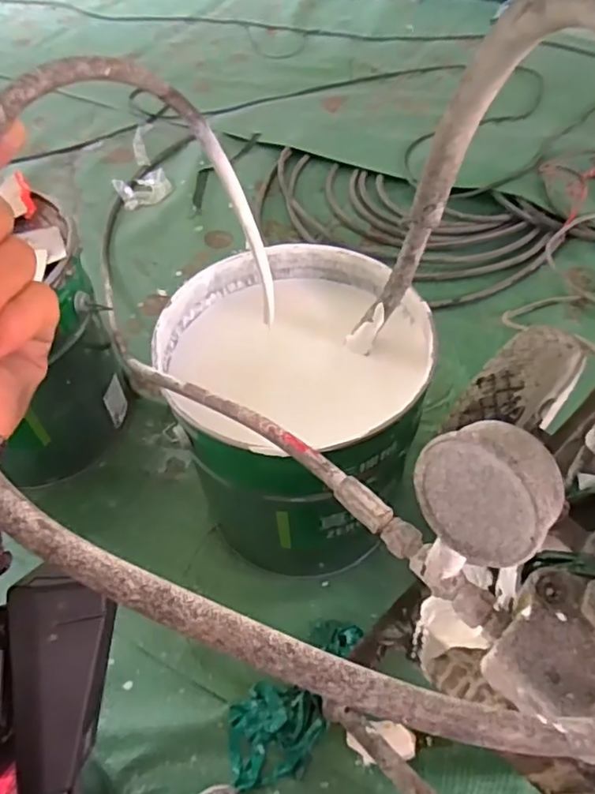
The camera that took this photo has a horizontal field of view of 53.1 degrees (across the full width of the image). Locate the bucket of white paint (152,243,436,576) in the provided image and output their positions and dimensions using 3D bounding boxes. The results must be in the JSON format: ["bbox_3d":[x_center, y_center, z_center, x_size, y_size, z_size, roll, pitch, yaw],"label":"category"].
[{"bbox_3d":[-0.002,0.024,0.748,0.285,0.315,0.284,-1,53,1],"label":"bucket of white paint"}]

